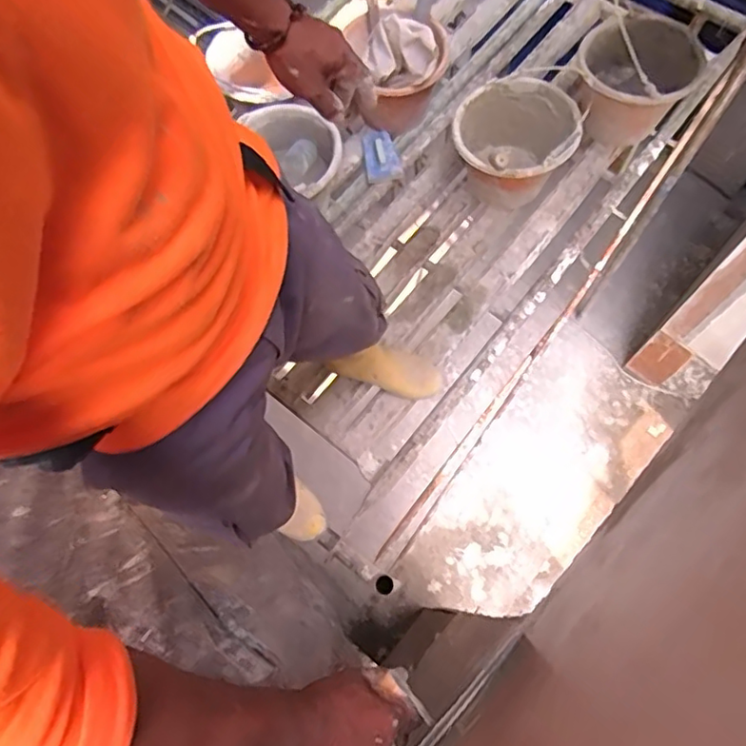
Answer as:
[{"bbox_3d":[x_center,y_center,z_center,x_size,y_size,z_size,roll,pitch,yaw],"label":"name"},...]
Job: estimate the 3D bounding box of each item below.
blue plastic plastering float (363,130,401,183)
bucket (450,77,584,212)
[{"bbox_3d":[0.019,-0.585,1.597,0.086,0.034,0.146,-11,68,-2],"label":"blue plastic plastering float"},{"bbox_3d":[0.339,-0.557,1.457,0.280,0.233,0.303,-1,68,2],"label":"bucket"}]

